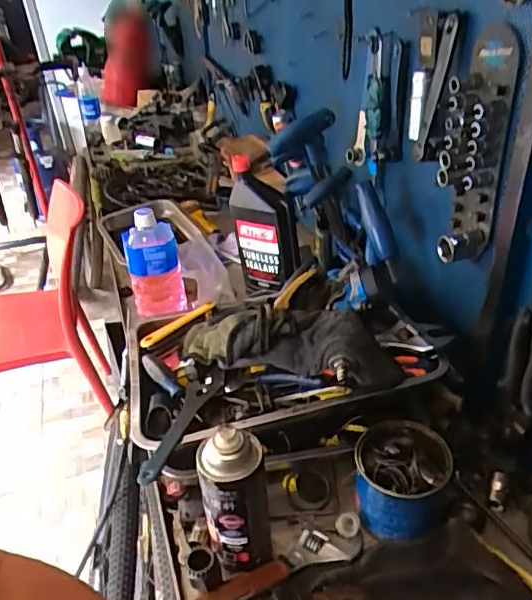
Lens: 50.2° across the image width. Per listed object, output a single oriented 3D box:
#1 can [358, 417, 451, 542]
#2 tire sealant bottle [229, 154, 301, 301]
[{"bbox_3d":[0.153,0.202,0.635,0.102,0.097,0.096,8,36,18],"label":"can"},{"bbox_3d":[-0.002,-0.114,0.976,0.110,0.234,0.071,2,34,9],"label":"tire sealant bottle"}]

